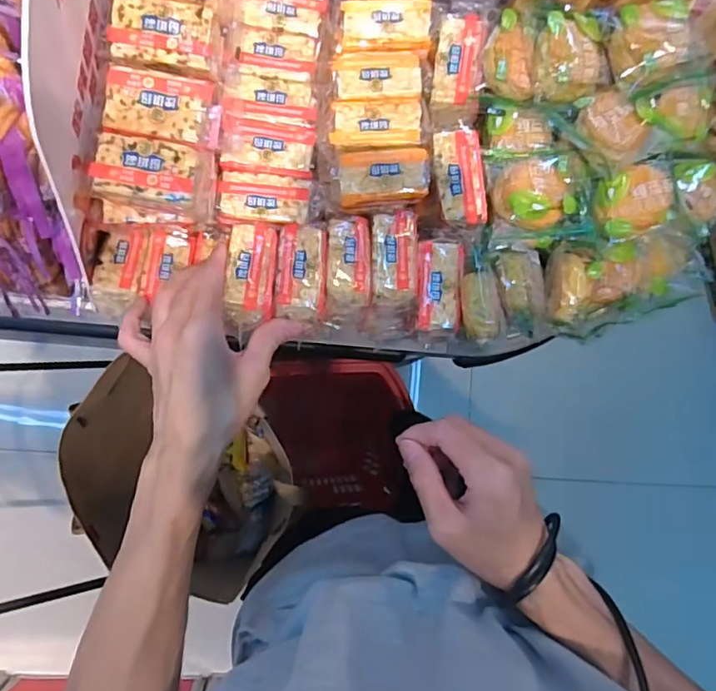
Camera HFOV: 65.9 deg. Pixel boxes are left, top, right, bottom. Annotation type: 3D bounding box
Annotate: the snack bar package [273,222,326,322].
[{"bbox_3d":[-0.043,-0.057,0.423,0.038,0.021,0.075,2,86,-8],"label":"snack bar package"}]

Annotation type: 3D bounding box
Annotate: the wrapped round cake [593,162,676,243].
[{"bbox_3d":[0.207,-0.109,0.413,0.055,0.024,0.049,-22,89,-9],"label":"wrapped round cake"}]

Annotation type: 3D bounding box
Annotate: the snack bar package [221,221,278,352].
[{"bbox_3d":[-0.080,-0.050,0.418,0.036,0.016,0.089,3,86,-8],"label":"snack bar package"}]

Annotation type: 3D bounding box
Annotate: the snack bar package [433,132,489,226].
[{"bbox_3d":[0.081,-0.130,0.428,0.036,0.013,0.069,-11,87,-8],"label":"snack bar package"}]

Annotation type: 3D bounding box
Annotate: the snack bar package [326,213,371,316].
[{"bbox_3d":[-0.008,-0.066,0.440,0.034,0.029,0.080,1,86,-8],"label":"snack bar package"}]

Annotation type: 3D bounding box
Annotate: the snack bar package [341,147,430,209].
[{"bbox_3d":[0.020,-0.132,0.432,0.067,0.015,0.042,-5,87,-8],"label":"snack bar package"}]

